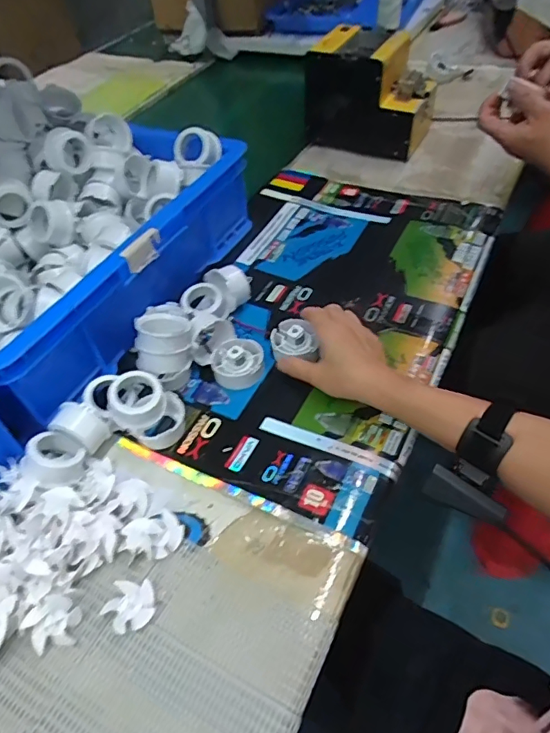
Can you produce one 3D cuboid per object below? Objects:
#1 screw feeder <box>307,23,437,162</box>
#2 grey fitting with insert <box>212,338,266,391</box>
[{"bbox_3d":[0.154,-0.442,0.819,0.180,0.149,0.145,20,54,21],"label":"screw feeder"},{"bbox_3d":[-0.040,-0.008,0.540,0.055,0.028,0.052,-3,49,3],"label":"grey fitting with insert"}]

